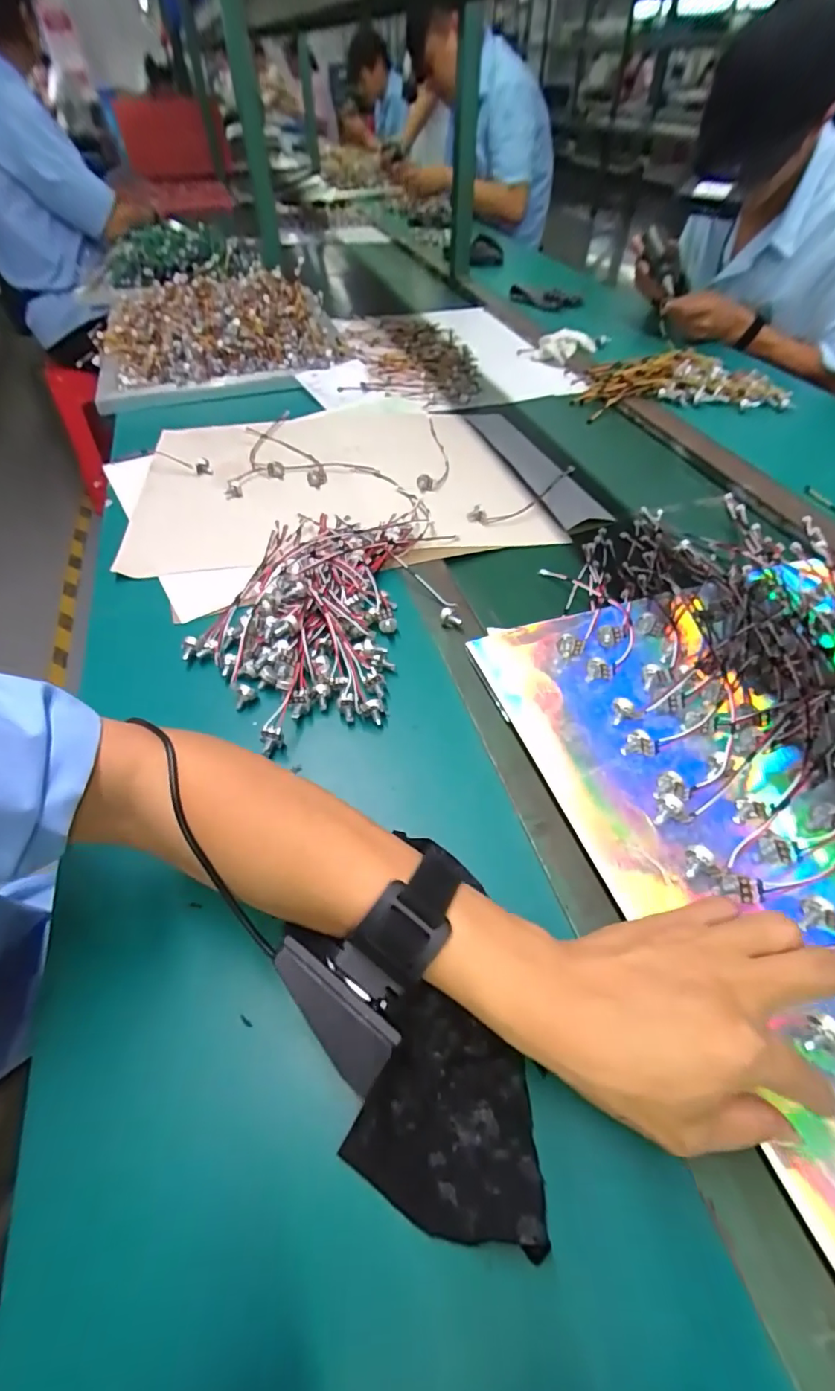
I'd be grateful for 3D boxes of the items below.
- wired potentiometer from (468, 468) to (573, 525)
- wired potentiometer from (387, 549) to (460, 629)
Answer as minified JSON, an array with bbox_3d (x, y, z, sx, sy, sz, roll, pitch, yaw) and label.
[{"bbox_3d":[0.145,-0.251,0.645,0.190,0.012,0.039,-33,58,-24],"label":"wired potentiometer"},{"bbox_3d":[0.006,-0.110,0.522,0.021,0.020,0.123,-25,55,-18],"label":"wired potentiometer"}]

